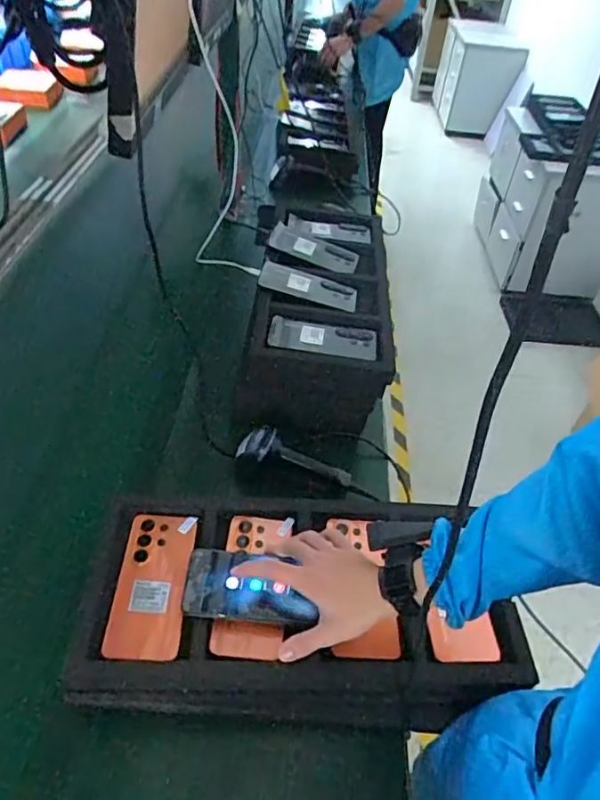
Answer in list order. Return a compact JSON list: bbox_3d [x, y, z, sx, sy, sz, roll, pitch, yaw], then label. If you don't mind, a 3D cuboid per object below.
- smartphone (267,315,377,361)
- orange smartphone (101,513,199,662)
[{"bbox_3d":[0.037,-0.099,0.880,0.169,0.011,0.080,10,45,3],"label":"smartphone"},{"bbox_3d":[-0.168,0.206,0.631,0.077,0.011,0.173,4,45,-3],"label":"orange smartphone"}]

